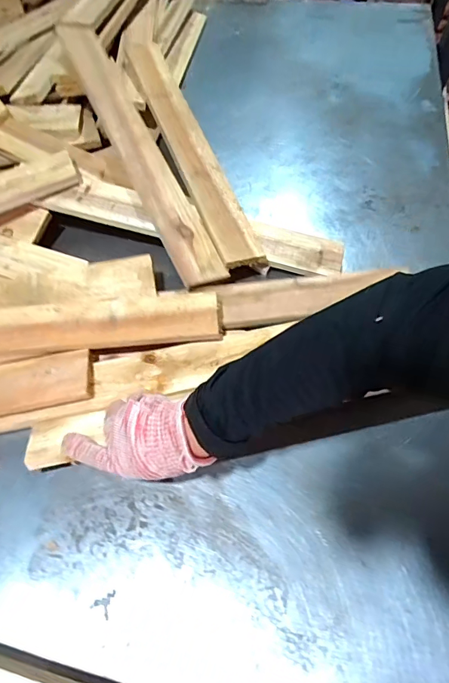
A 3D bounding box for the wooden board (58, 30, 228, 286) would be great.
[{"bbox_3d":[-0.137,-0.312,0.663,0.064,0.018,0.550,-19,69,-22],"label":"wooden board"}]

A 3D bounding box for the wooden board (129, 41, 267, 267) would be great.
[{"bbox_3d":[-0.059,-0.316,0.678,0.060,0.011,0.493,-19,67,-11],"label":"wooden board"}]

